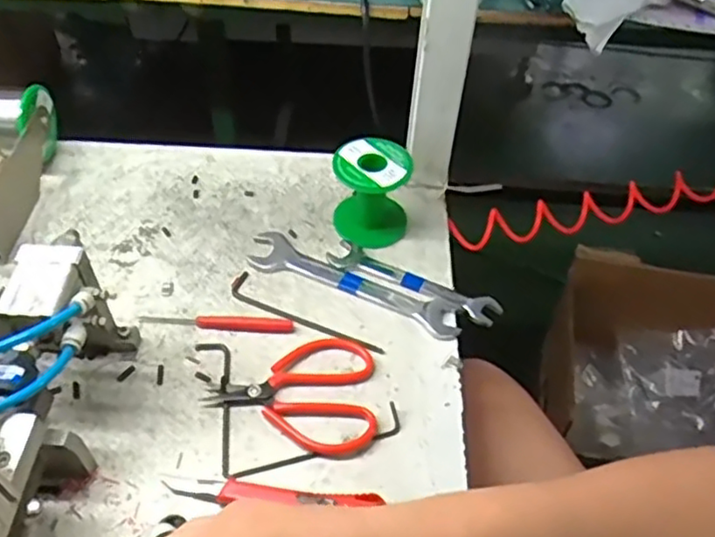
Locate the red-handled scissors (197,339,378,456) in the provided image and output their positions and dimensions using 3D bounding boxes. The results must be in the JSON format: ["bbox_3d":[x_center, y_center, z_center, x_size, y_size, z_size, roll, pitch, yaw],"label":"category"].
[{"bbox_3d":[-0.050,0.094,0.499,0.124,0.006,0.092,0,50,-3],"label":"red-handled scissors"}]

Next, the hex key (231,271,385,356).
[{"bbox_3d":[-0.045,0.042,0.548,0.142,0.004,0.024,28,54,19],"label":"hex key"}]

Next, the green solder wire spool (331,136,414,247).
[{"bbox_3d":[0.013,-0.069,0.597,0.066,0.077,0.059,4,50,0],"label":"green solder wire spool"}]

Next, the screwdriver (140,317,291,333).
[{"bbox_3d":[-0.116,0.043,0.549,0.125,0.007,0.014,2,50,-2],"label":"screwdriver"}]

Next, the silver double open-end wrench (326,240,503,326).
[{"bbox_3d":[0.048,0.011,0.581,0.154,0.005,0.029,22,52,15],"label":"silver double open-end wrench"}]

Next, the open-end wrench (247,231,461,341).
[{"bbox_3d":[-0.004,0.013,0.581,0.197,0.006,0.041,22,52,15],"label":"open-end wrench"}]

